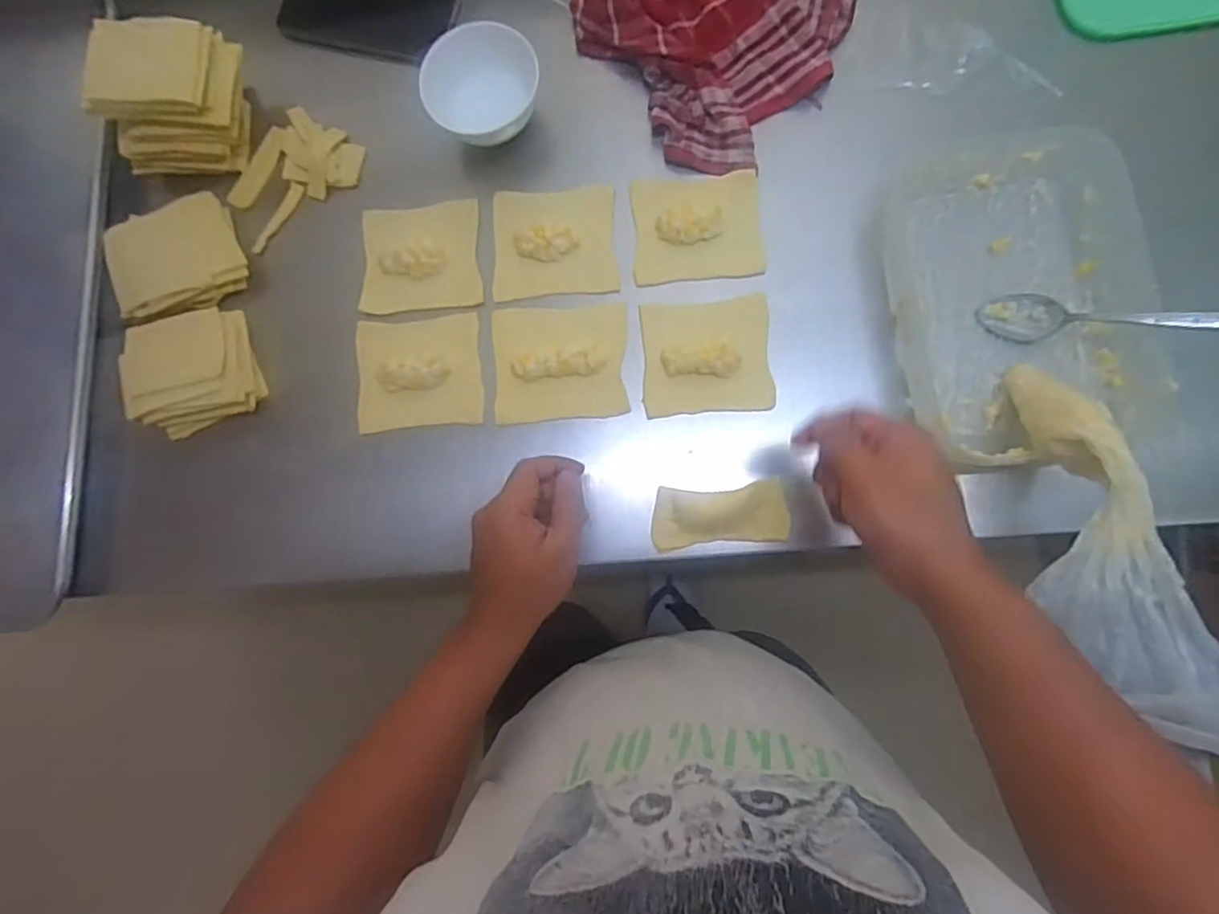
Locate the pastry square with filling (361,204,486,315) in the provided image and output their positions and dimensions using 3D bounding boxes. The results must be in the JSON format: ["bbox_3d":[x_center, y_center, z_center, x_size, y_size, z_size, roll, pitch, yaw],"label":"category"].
[{"bbox_3d":[-0.169,-0.179,0.541,0.102,0.009,0.097,-5,84,2],"label":"pastry square with filling"}]

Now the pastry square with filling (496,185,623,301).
[{"bbox_3d":[-0.049,-0.190,0.534,0.106,0.014,0.094,-4,84,2],"label":"pastry square with filling"}]

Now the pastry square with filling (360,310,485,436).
[{"bbox_3d":[-0.165,-0.073,0.527,0.105,0.009,0.094,-4,84,2],"label":"pastry square with filling"}]

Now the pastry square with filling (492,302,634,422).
[{"bbox_3d":[-0.042,-0.081,0.518,0.113,0.013,0.099,-2,84,2],"label":"pastry square with filling"}]

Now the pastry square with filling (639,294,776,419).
[{"bbox_3d":[0.082,-0.085,0.511,0.107,0.015,0.094,-5,84,2],"label":"pastry square with filling"}]

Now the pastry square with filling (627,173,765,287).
[{"bbox_3d":[0.077,-0.199,0.528,0.109,0.013,0.090,-5,84,2],"label":"pastry square with filling"}]

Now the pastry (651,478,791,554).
[{"bbox_3d":[0.090,0.047,0.498,0.108,0.017,0.049,-6,84,2],"label":"pastry"}]

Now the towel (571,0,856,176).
[{"bbox_3d":[0.081,-0.384,0.536,0.221,0.032,0.208,37,87,6],"label":"towel"}]

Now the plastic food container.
[{"bbox_3d":[0.332,-0.134,0.487,0.192,0.047,0.268,-10,84,2],"label":"plastic food container"}]

